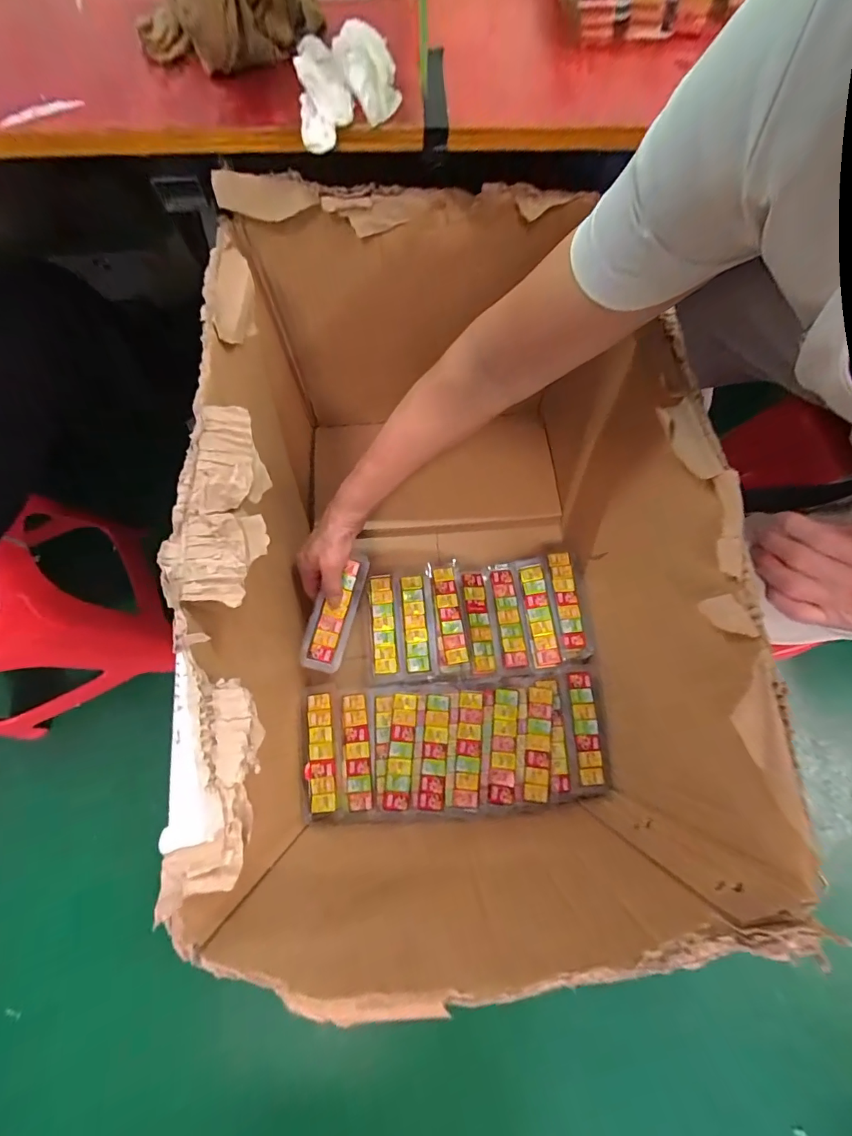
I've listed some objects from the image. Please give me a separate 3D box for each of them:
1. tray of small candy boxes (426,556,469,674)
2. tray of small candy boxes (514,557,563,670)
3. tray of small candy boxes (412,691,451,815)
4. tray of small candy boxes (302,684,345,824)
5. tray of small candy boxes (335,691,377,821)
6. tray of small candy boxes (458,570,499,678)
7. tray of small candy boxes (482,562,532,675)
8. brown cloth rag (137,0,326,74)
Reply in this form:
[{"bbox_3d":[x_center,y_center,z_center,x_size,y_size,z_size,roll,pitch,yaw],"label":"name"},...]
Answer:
[{"bbox_3d":[0.027,0.058,0.540,0.038,0.014,0.133,-8,75,-3],"label":"tray of small candy boxes"},{"bbox_3d":[0.139,0.051,0.534,0.035,0.019,0.135,-8,75,-3],"label":"tray of small candy boxes"},{"bbox_3d":[0.007,0.206,0.496,0.037,0.014,0.125,2,74,0],"label":"tray of small candy boxes"},{"bbox_3d":[-0.117,0.203,0.489,0.041,0.024,0.137,-5,74,-2],"label":"tray of small candy boxes"},{"bbox_3d":[-0.078,0.206,0.495,0.040,0.023,0.131,-7,75,-2],"label":"tray of small candy boxes"},{"bbox_3d":[0.063,0.067,0.538,0.034,0.027,0.127,-7,75,-2],"label":"tray of small candy boxes"},{"bbox_3d":[0.098,0.061,0.541,0.040,0.021,0.133,-7,75,-2],"label":"tray of small candy boxes"},{"bbox_3d":[-0.140,-0.395,0.297,0.131,0.062,0.071,-15,75,-4],"label":"brown cloth rag"}]

